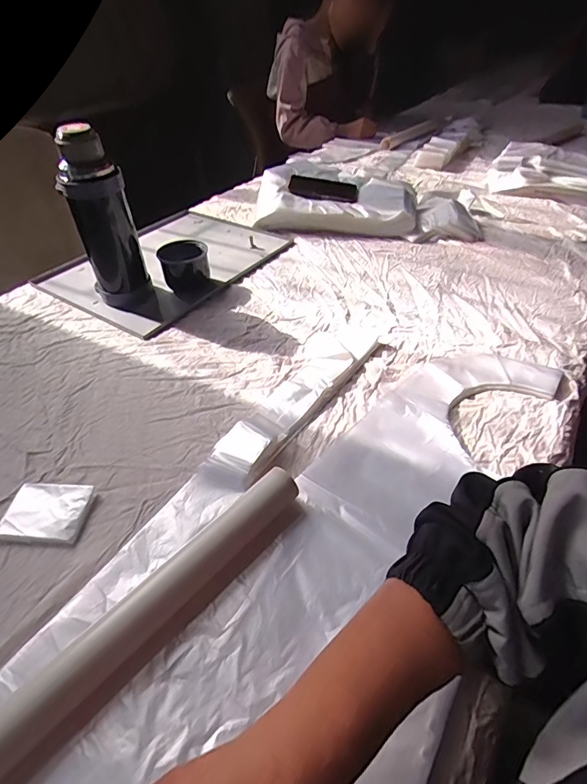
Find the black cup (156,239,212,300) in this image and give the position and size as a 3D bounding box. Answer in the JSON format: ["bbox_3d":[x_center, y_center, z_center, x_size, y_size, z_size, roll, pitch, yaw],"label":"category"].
[{"bbox_3d":[-0.201,-0.229,0.796,0.085,0.074,0.089,-5,43,-2],"label":"black cup"}]

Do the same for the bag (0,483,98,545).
[{"bbox_3d":[-0.266,0.130,0.458,0.085,0.012,0.064,1,43,4],"label":"bag"}]

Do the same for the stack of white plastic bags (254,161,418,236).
[{"bbox_3d":[0.104,-0.469,1.028,0.368,0.090,0.247,4,43,7],"label":"stack of white plastic bags"}]

